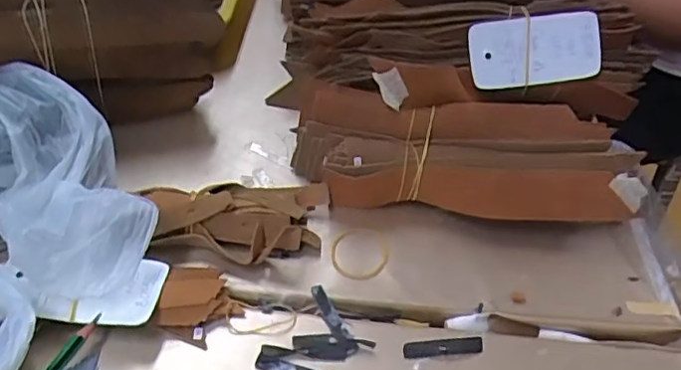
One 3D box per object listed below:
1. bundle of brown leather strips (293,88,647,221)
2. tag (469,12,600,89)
[{"bbox_3d":[0.097,-0.021,0.486,0.264,0.066,0.090,8,43,0],"label":"bundle of brown leather strips"},{"bbox_3d":[0.155,-0.108,0.491,0.099,0.053,0.014,-6,6,4],"label":"tag"}]

